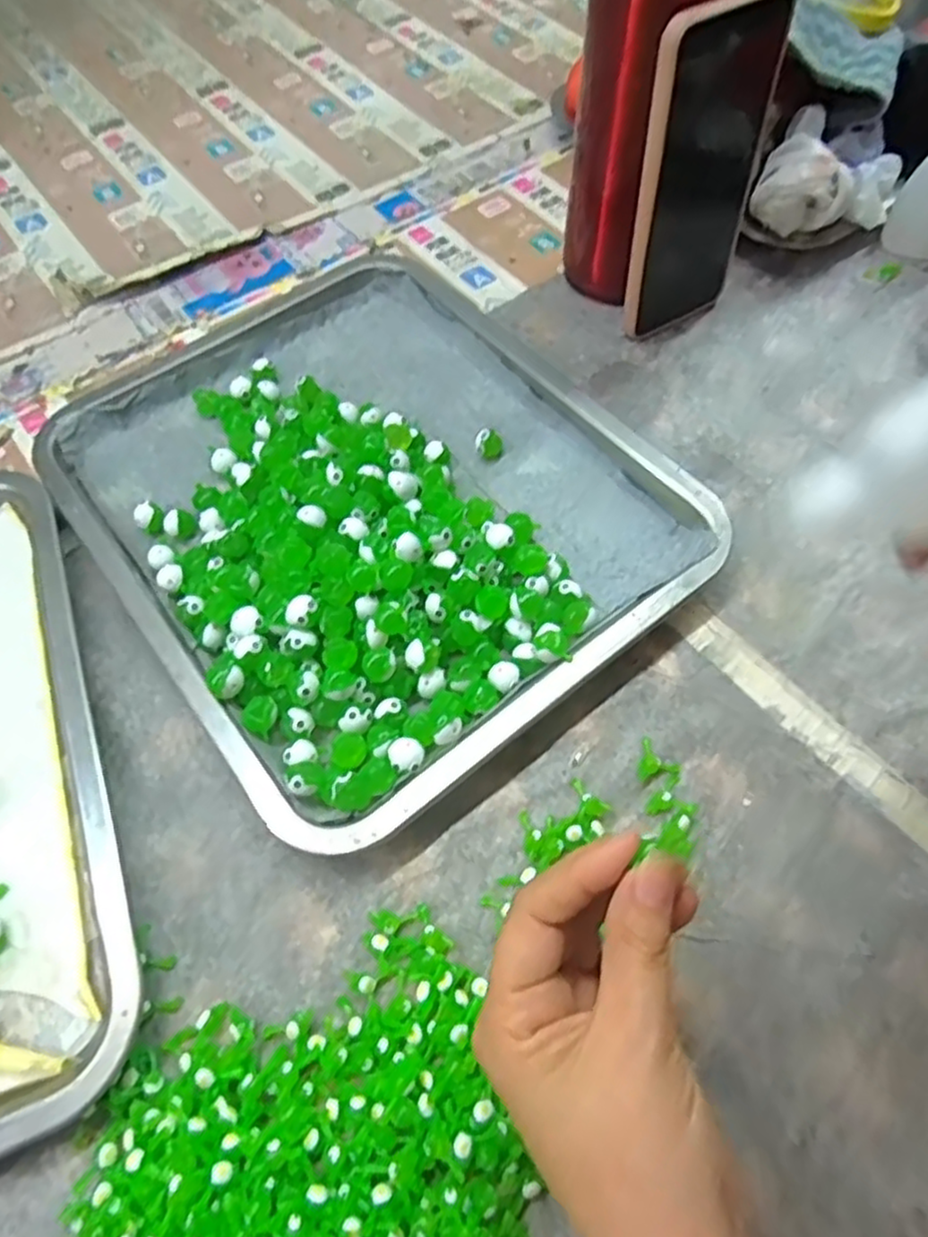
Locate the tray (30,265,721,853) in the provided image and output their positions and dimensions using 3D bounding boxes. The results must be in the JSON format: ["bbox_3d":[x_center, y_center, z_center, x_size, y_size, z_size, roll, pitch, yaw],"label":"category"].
[{"bbox_3d":[-0.056,-0.071,0.377,0.261,0.032,0.318,-37,67,-17],"label":"tray"}]

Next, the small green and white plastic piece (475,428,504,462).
[{"bbox_3d":[0.014,-0.097,0.400,0.016,0.017,0.012,0,61,1],"label":"small green and white plastic piece"}]

